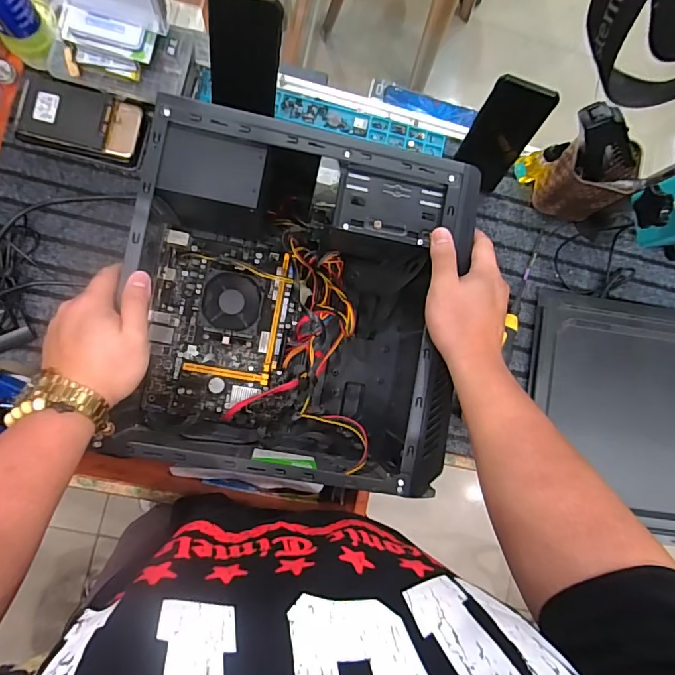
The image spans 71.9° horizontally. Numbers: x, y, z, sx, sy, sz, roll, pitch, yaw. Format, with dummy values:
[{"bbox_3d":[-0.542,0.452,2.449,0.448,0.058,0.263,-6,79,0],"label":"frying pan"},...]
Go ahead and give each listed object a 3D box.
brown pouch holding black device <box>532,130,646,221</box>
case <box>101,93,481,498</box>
[{"bbox_3d":[0.323,-0.206,0.626,0.087,0.120,0.075,-6,87,-8],"label":"brown pouch holding black device"},{"bbox_3d":[-0.051,-0.033,0.534,0.338,0.168,0.345,10,85,-6],"label":"case"}]

